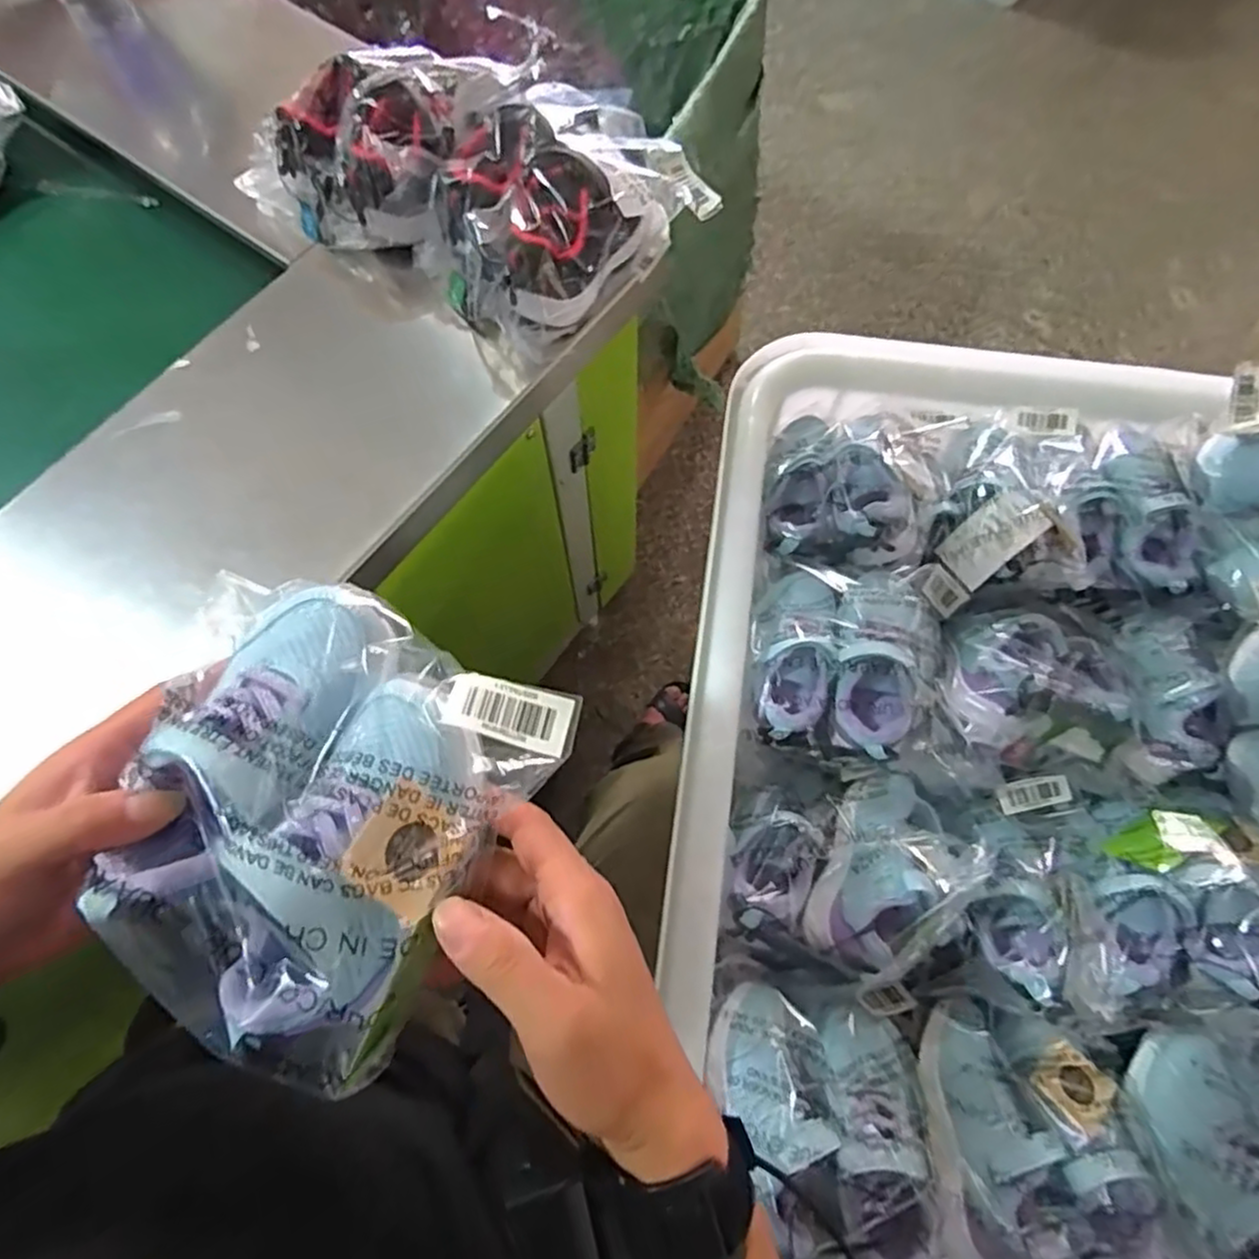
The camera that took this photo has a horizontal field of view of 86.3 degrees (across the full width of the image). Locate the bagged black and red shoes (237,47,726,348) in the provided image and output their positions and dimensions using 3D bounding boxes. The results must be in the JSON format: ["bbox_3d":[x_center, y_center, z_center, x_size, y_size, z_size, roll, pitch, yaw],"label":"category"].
[{"bbox_3d":[-0.130,-0.379,0.553,0.348,0.085,0.208,33,74,11],"label":"bagged black and red shoes"}]

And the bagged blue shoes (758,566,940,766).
[{"bbox_3d":[0.175,0.021,0.543,0.142,0.063,0.156,9,71,3],"label":"bagged blue shoes"}]

